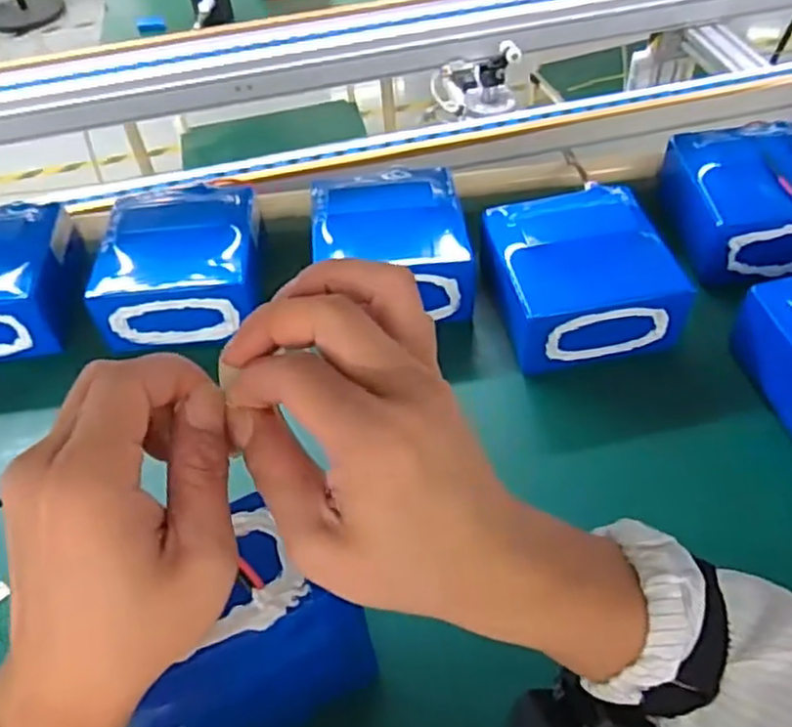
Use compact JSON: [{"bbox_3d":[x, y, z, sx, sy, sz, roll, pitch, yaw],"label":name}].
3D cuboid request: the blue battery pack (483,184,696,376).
[{"bbox_3d":[0.162,-0.079,0.639,0.152,0.076,0.150,-7,50,-1],"label":"blue battery pack"}]

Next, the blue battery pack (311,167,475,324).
[{"bbox_3d":[-0.006,-0.112,0.685,0.141,0.092,0.152,-6,50,0],"label":"blue battery pack"}]

